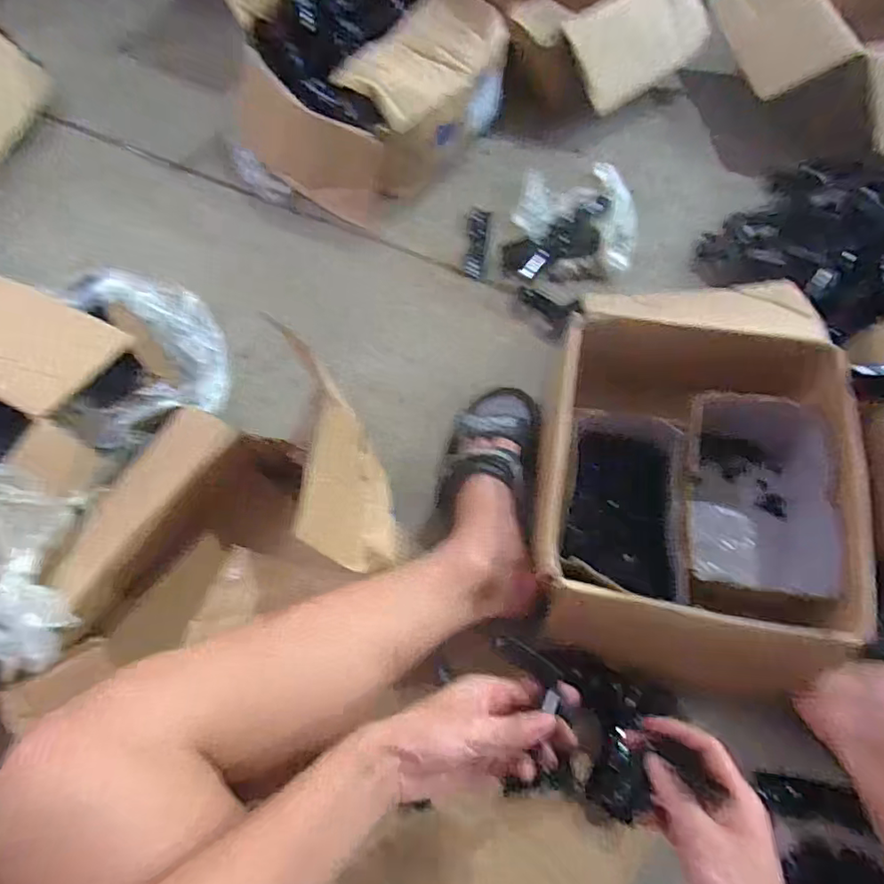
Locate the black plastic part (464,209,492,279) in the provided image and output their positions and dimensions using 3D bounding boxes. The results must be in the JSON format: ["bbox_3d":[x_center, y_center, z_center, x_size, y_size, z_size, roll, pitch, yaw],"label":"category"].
[{"bbox_3d":[0.051,-0.294,0.840,0.032,0.026,0.116,6,66,5],"label":"black plastic part"}]

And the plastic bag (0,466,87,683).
[{"bbox_3d":[-0.415,0.111,0.541,0.093,0.107,0.227,-24,67,-8],"label":"plastic bag"}]

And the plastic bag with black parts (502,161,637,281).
[{"bbox_3d":[0.198,-0.335,0.850,0.187,0.039,0.248,11,67,7],"label":"plastic bag with black parts"}]

